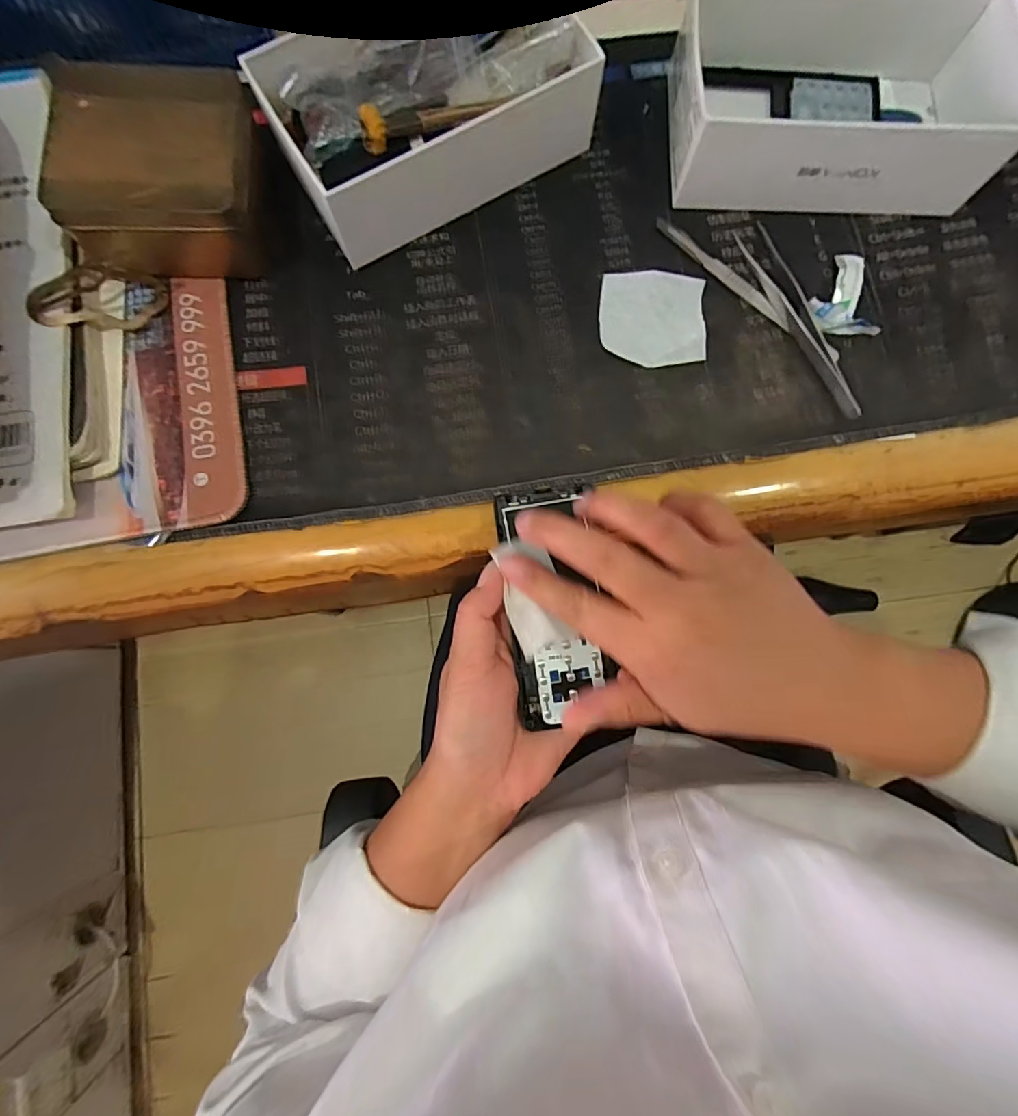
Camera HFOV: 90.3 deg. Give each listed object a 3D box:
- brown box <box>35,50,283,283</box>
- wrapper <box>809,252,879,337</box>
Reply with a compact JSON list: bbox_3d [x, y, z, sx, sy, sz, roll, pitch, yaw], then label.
[{"bbox_3d":[-0.185,-0.214,0.276,0.104,0.046,0.097,-3,82,-1],"label":"brown box"},{"bbox_3d":[0.192,-0.155,0.295,0.042,0.012,0.051,-5,82,-1],"label":"wrapper"}]

